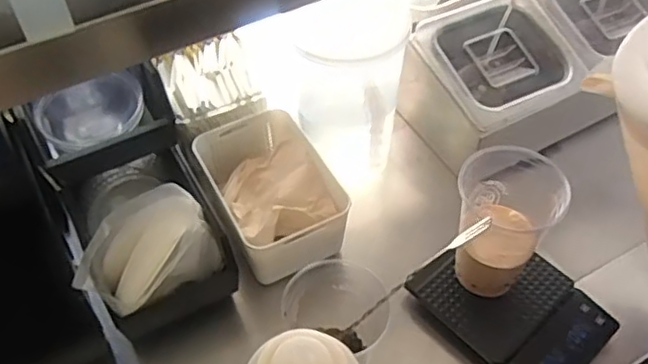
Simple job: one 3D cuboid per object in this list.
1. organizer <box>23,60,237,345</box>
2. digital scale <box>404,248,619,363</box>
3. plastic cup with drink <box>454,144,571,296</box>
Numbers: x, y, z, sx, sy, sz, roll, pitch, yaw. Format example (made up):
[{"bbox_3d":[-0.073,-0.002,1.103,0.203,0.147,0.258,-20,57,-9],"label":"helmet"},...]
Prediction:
[{"bbox_3d":[-0.188,0.007,0.633,0.126,0.154,0.222,-21,54,-16],"label":"organizer"},{"bbox_3d":[0.194,0.130,0.665,0.181,0.035,0.125,37,60,27],"label":"digital scale"},{"bbox_3d":[0.171,0.046,0.629,0.091,0.160,0.086,0,51,0],"label":"plastic cup with drink"}]

